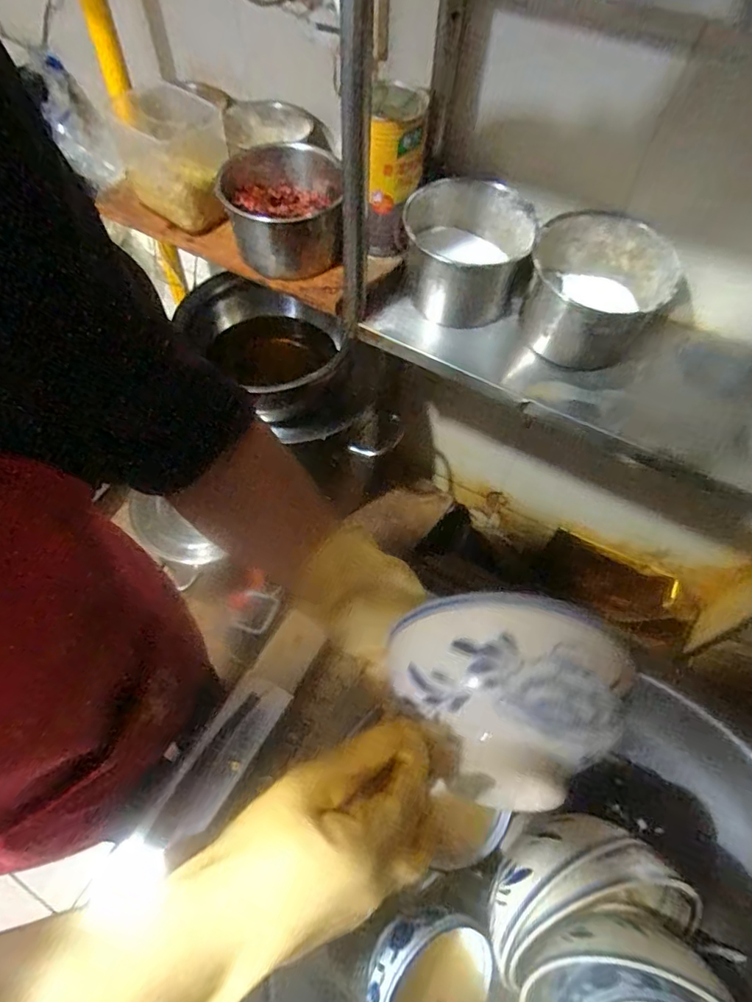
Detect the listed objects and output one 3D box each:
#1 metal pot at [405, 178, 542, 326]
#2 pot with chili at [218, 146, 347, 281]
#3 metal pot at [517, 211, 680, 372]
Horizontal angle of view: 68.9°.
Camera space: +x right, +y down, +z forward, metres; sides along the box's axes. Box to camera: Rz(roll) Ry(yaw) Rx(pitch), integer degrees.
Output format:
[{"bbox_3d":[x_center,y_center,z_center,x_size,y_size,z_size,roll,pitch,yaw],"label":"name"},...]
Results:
[{"bbox_3d":[0.123,-0.340,0.769,0.164,0.129,0.177,1,59,-2],"label":"metal pot"},{"bbox_3d":[-0.132,-0.408,0.770,0.167,0.097,0.172,-1,59,-3],"label":"pot with chili"},{"bbox_3d":[0.282,-0.271,0.733,0.177,0.125,0.170,27,61,13],"label":"metal pot"}]

